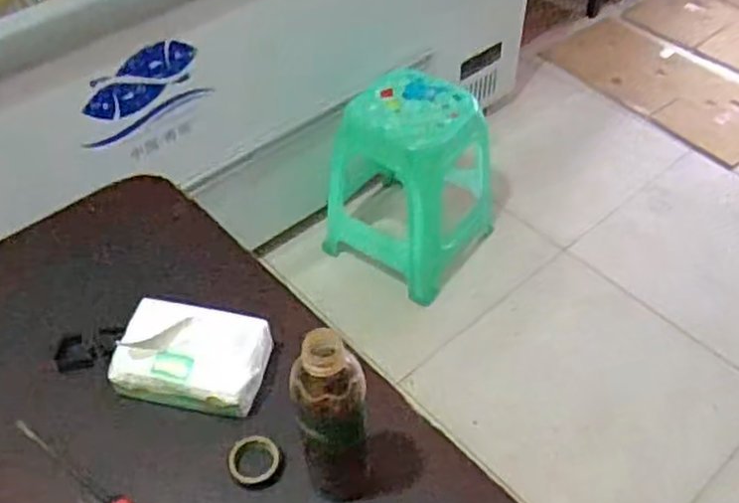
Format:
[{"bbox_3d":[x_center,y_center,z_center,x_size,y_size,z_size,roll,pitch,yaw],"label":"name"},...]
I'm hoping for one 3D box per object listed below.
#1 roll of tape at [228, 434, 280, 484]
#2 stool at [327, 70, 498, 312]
[{"bbox_3d":[-0.109,0.196,0.688,0.044,0.013,0.047,-1,48,1],"label":"roll of tape"},{"bbox_3d":[0.091,-0.192,1.821,0.394,0.428,0.366,25,53,22],"label":"stool"}]

